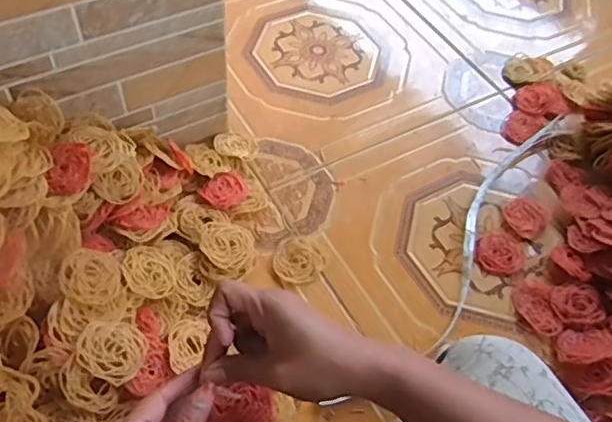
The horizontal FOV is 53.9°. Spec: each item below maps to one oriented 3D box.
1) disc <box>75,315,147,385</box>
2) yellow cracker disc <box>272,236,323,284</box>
[{"bbox_3d":[-0.184,0.133,0.574,0.062,0.008,0.063,15,56,-23],"label":"disc"},{"bbox_3d":[-0.009,0.058,0.700,0.056,0.006,0.060,1,54,-1],"label":"yellow cracker disc"}]

